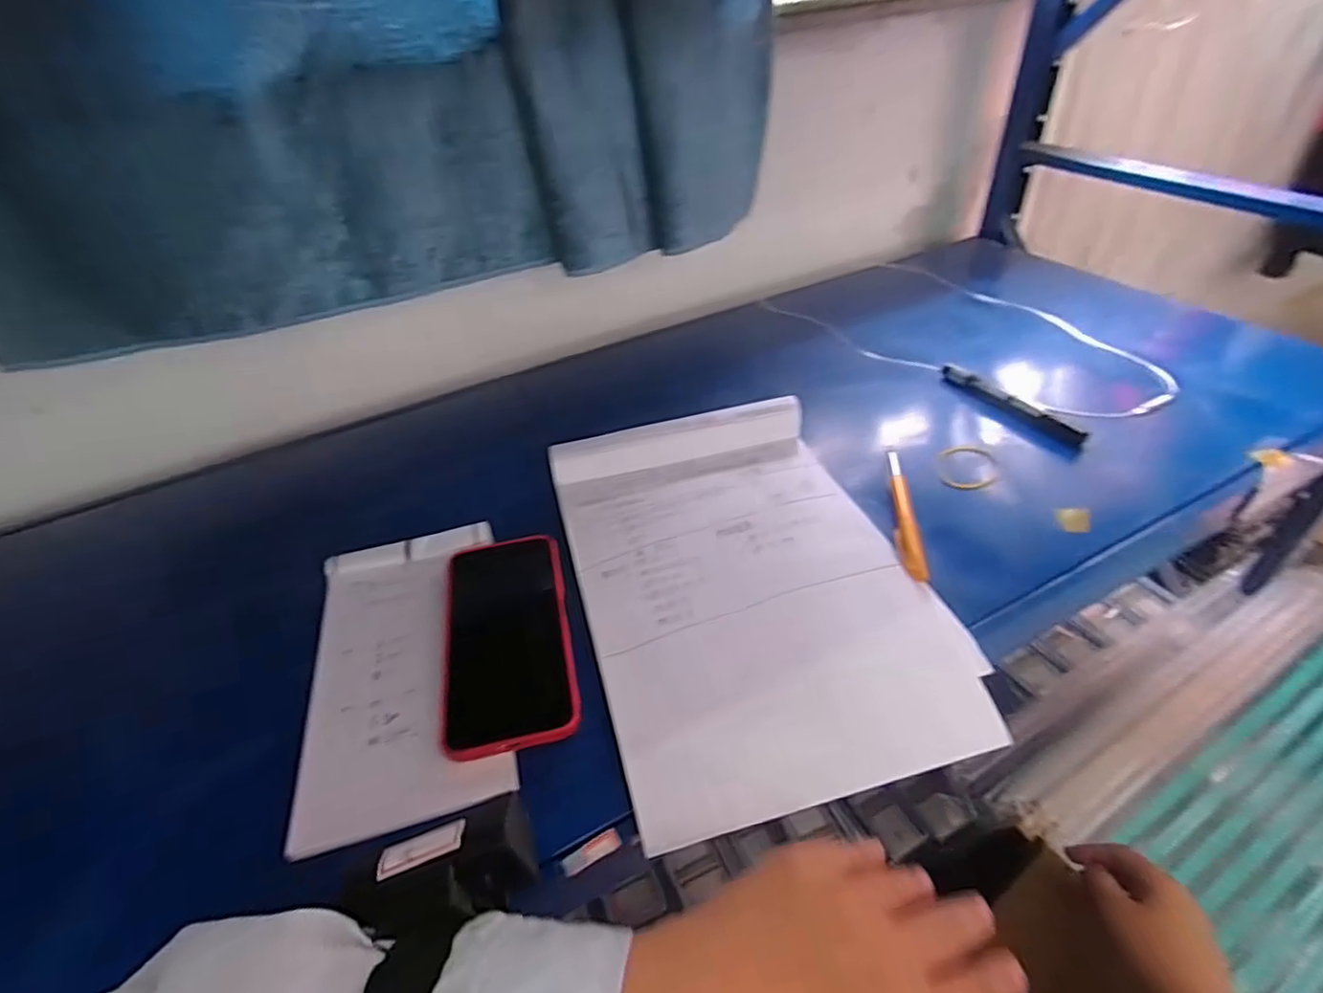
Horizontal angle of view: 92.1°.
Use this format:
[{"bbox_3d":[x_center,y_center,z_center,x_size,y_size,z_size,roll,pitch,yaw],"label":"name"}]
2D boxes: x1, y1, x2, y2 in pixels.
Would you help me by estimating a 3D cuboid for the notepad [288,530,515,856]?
[{"bbox_3d":[-0.161,0.102,0.403,0.112,0.014,0.206,-13,41,-11],"label":"notepad"}]

